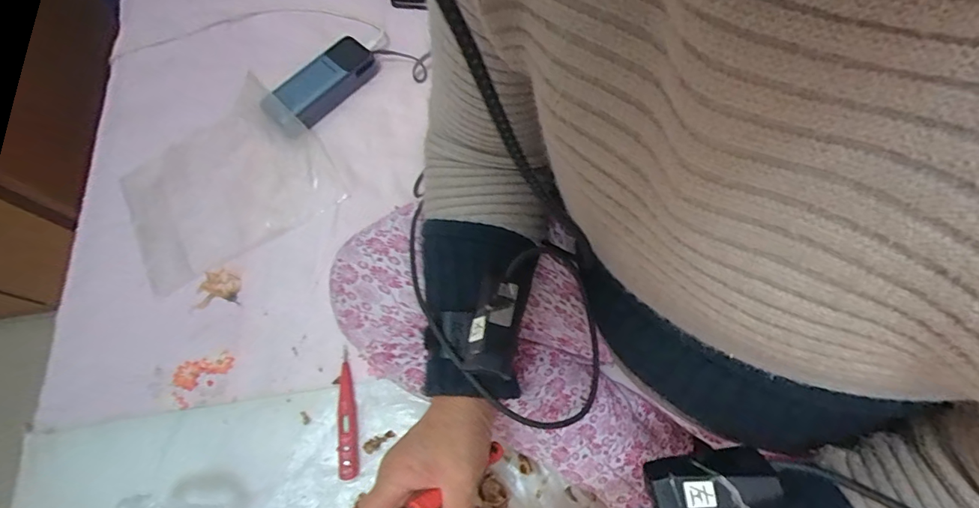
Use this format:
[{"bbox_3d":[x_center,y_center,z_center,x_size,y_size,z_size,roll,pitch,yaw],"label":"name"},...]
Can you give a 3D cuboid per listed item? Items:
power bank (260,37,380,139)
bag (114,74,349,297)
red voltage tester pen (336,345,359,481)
[{"bbox_3d":[-0.222,-0.222,0.611,0.066,0.042,0.164,32,73,12],"label":"power bank"},{"bbox_3d":[-0.327,-0.085,0.571,0.236,0.032,0.190,-32,80,-7],"label":"bag"},{"bbox_3d":[-0.151,0.165,0.483,0.020,0.009,0.131,-9,66,-1],"label":"red voltage tester pen"}]

